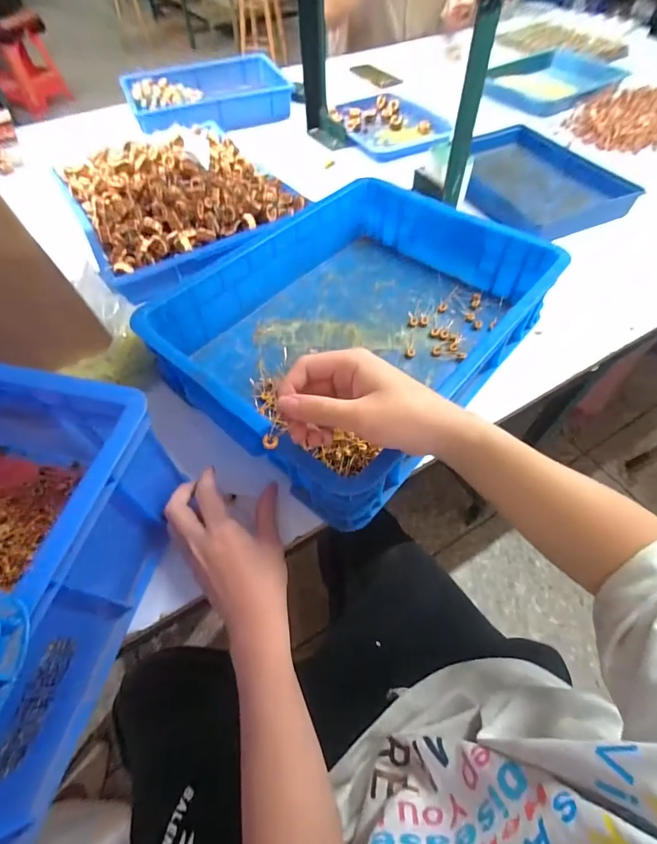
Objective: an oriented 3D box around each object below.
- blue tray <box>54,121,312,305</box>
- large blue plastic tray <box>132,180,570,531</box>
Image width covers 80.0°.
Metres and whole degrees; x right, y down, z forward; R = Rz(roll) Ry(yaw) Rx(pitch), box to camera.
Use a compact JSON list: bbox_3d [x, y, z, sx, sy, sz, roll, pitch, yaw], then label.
[{"bbox_3d":[-0.256,-0.390,0.664,0.325,0.089,0.399,-28,61,-16],"label":"blue tray"},{"bbox_3d":[0.036,-0.135,0.489,0.426,0.091,0.318,-39,64,-22],"label":"large blue plastic tray"}]

